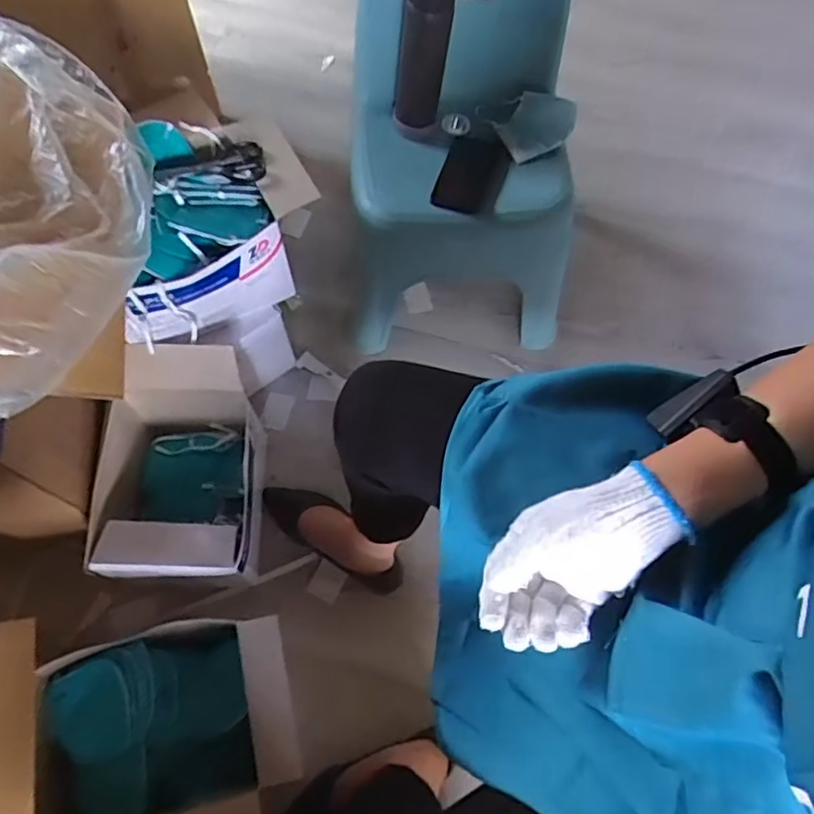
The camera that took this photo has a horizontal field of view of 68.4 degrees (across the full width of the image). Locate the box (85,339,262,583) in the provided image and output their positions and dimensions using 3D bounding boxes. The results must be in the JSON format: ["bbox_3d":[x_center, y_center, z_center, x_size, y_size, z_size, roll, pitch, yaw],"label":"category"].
[{"bbox_3d":[-0.349,0.098,0.911,0.233,0.210,0.317,0,66,-2],"label":"box"}]

